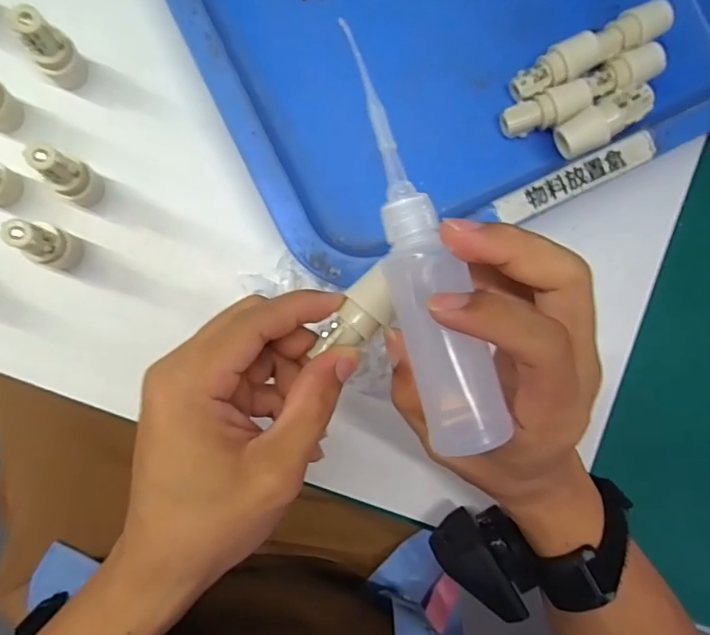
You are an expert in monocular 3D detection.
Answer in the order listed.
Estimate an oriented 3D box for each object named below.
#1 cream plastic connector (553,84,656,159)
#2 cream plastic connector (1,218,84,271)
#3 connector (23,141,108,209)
[{"bbox_3d":[0.142,-0.113,0.292,0.054,0.019,0.022,-30,91,8],"label":"cream plastic connector"},{"bbox_3d":[-0.161,-0.038,0.266,0.016,0.050,0.018,-2,88,-7],"label":"cream plastic connector"},{"bbox_3d":[-0.149,-0.074,0.266,0.018,0.054,0.016,-33,92,-7],"label":"connector"}]

